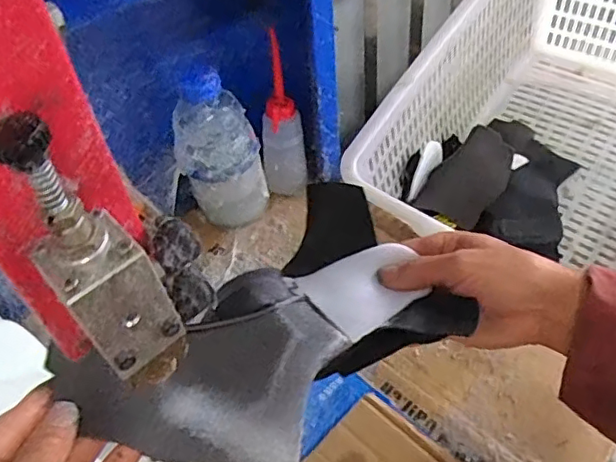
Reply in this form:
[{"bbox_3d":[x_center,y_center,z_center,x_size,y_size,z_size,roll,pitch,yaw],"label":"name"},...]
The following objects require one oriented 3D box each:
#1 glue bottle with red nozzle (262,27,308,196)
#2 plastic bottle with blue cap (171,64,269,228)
[{"bbox_3d":[-0.029,-0.117,0.632,0.047,0.173,0.049,-5,48,0],"label":"glue bottle with red nozzle"},{"bbox_3d":[-0.095,-0.085,0.614,0.087,0.174,0.076,-14,48,-8],"label":"plastic bottle with blue cap"}]

